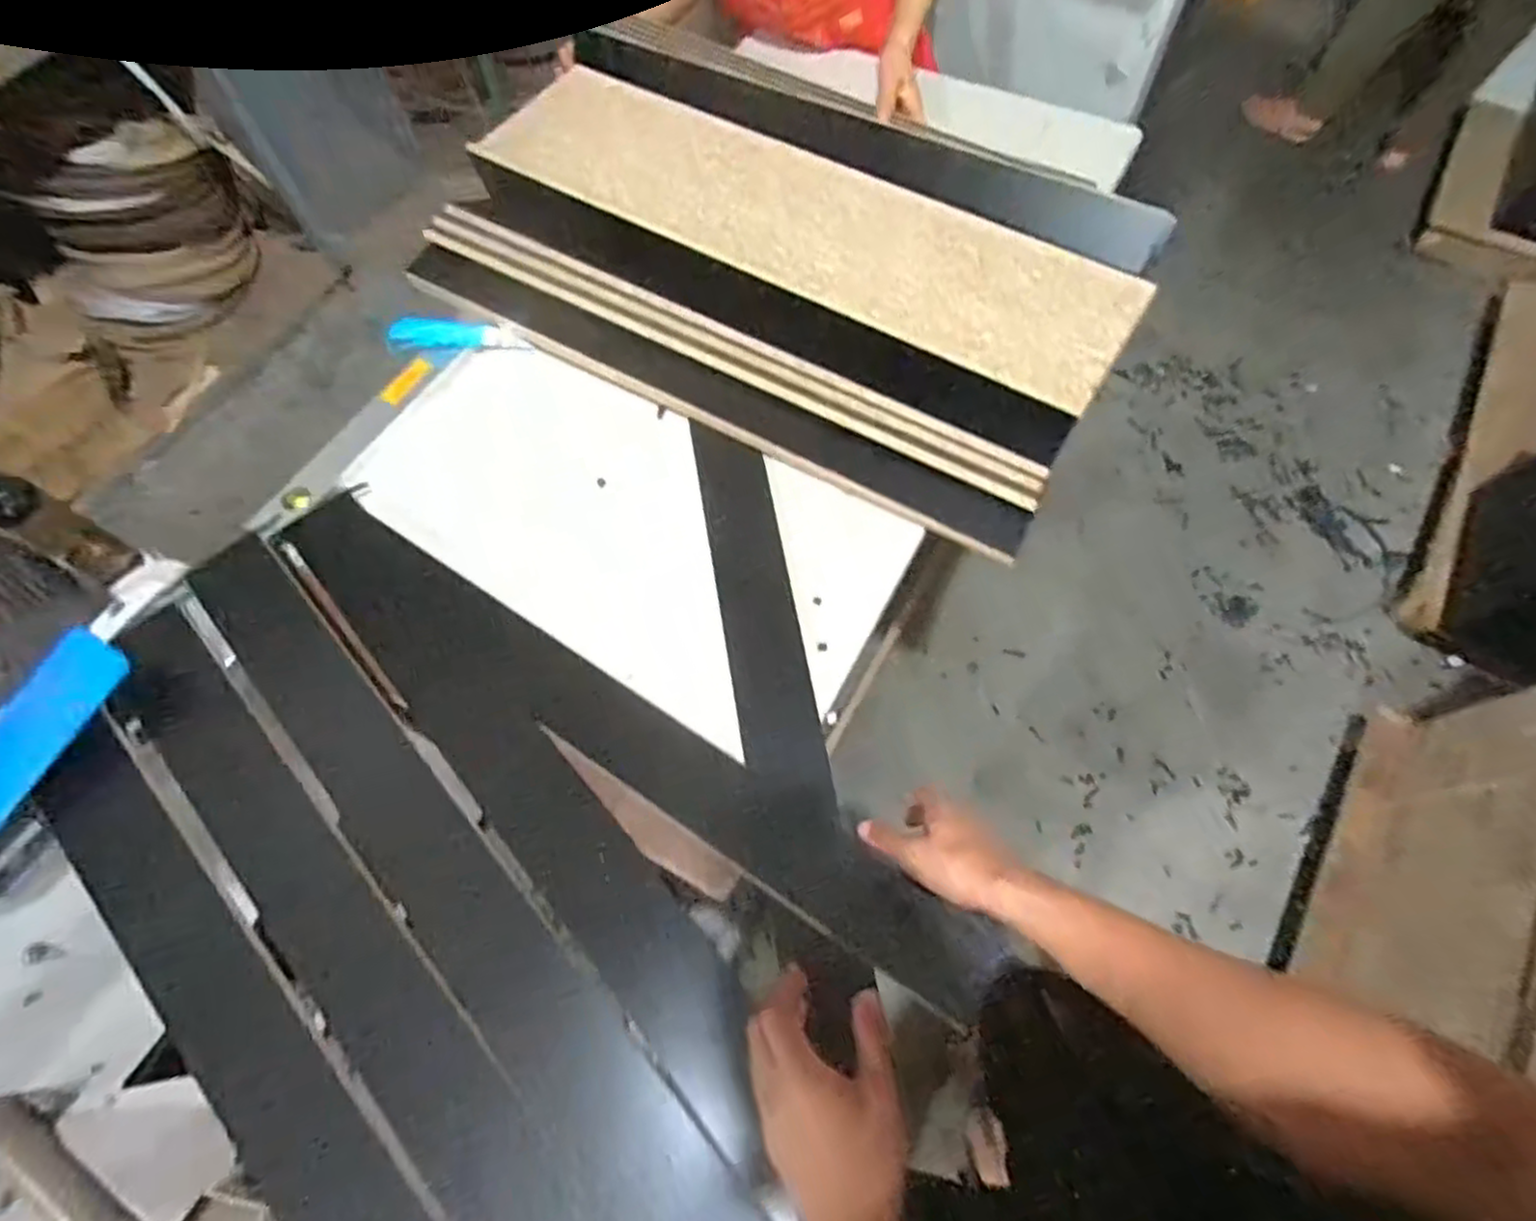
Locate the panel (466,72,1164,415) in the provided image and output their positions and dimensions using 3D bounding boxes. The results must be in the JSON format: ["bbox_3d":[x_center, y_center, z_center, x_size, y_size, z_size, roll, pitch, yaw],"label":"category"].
[{"bbox_3d":[0.035,-0.509,0.955,0.863,0.022,0.212,29,74,12],"label":"panel"}]

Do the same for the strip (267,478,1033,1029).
[{"bbox_3d":[-0.161,0.111,0.762,0.872,0.024,0.100,32,58,14],"label":"strip"}]

